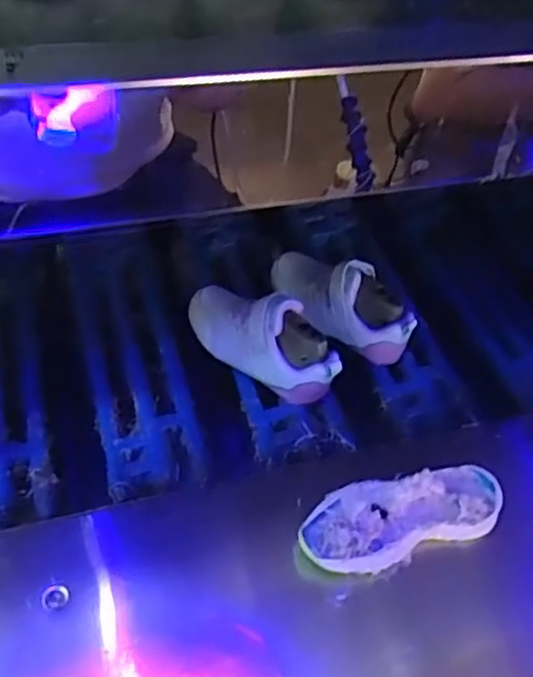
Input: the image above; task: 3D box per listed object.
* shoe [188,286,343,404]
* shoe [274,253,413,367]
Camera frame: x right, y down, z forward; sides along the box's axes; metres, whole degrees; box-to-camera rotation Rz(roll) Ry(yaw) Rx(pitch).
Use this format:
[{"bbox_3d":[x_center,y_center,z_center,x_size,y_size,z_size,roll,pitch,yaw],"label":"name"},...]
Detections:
[{"bbox_3d":[-0.007,0.000,0.678,0.181,0.089,0.064,36,56,21],"label":"shoe"},{"bbox_3d":[0.074,-0.041,0.726,0.062,0.089,0.184,-31,61,-27],"label":"shoe"}]

